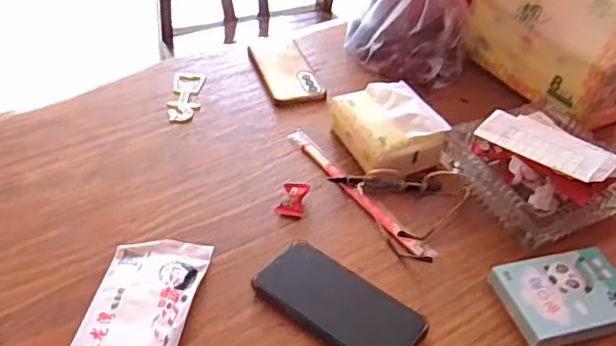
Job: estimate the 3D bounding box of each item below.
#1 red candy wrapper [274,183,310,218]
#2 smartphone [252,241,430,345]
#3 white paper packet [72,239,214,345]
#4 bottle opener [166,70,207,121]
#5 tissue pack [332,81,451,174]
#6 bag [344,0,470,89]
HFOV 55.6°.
[{"bbox_3d":[-0.017,0.029,0.655,0.029,0.014,0.042,13,44,7],"label":"red candy wrapper"},{"bbox_3d":[0.031,0.120,0.548,0.155,0.016,0.079,29,48,23],"label":"smartphone"},{"bbox_3d":[-0.154,0.127,0.534,0.090,0.015,0.171,9,44,3],"label":"white paper packet"},{"bbox_3d":[-0.167,-0.107,0.801,0.042,0.004,0.111,3,44,-3],"label":"bottle opener"},{"bbox_3d":[0.096,-0.055,0.727,0.106,0.060,0.135,-15,47,-20],"label":"tissue pack"},{"bbox_3d":[0.155,-0.237,0.863,0.181,0.153,0.133,16,44,11],"label":"bag"}]

